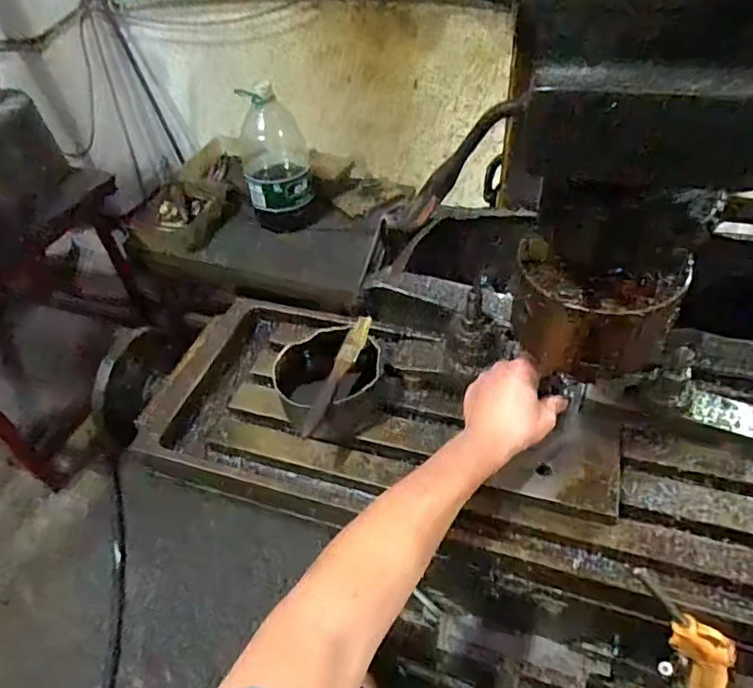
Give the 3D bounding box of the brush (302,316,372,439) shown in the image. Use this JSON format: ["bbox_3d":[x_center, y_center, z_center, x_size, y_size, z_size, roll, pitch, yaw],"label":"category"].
[{"bbox_3d":[-0.035,0.028,0.554,0.020,0.015,0.147,13,50,16],"label":"brush"}]

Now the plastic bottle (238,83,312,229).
[{"bbox_3d":[-0.266,-0.499,1.449,0.172,0.303,0.171,-13,48,-7],"label":"plastic bottle"}]

